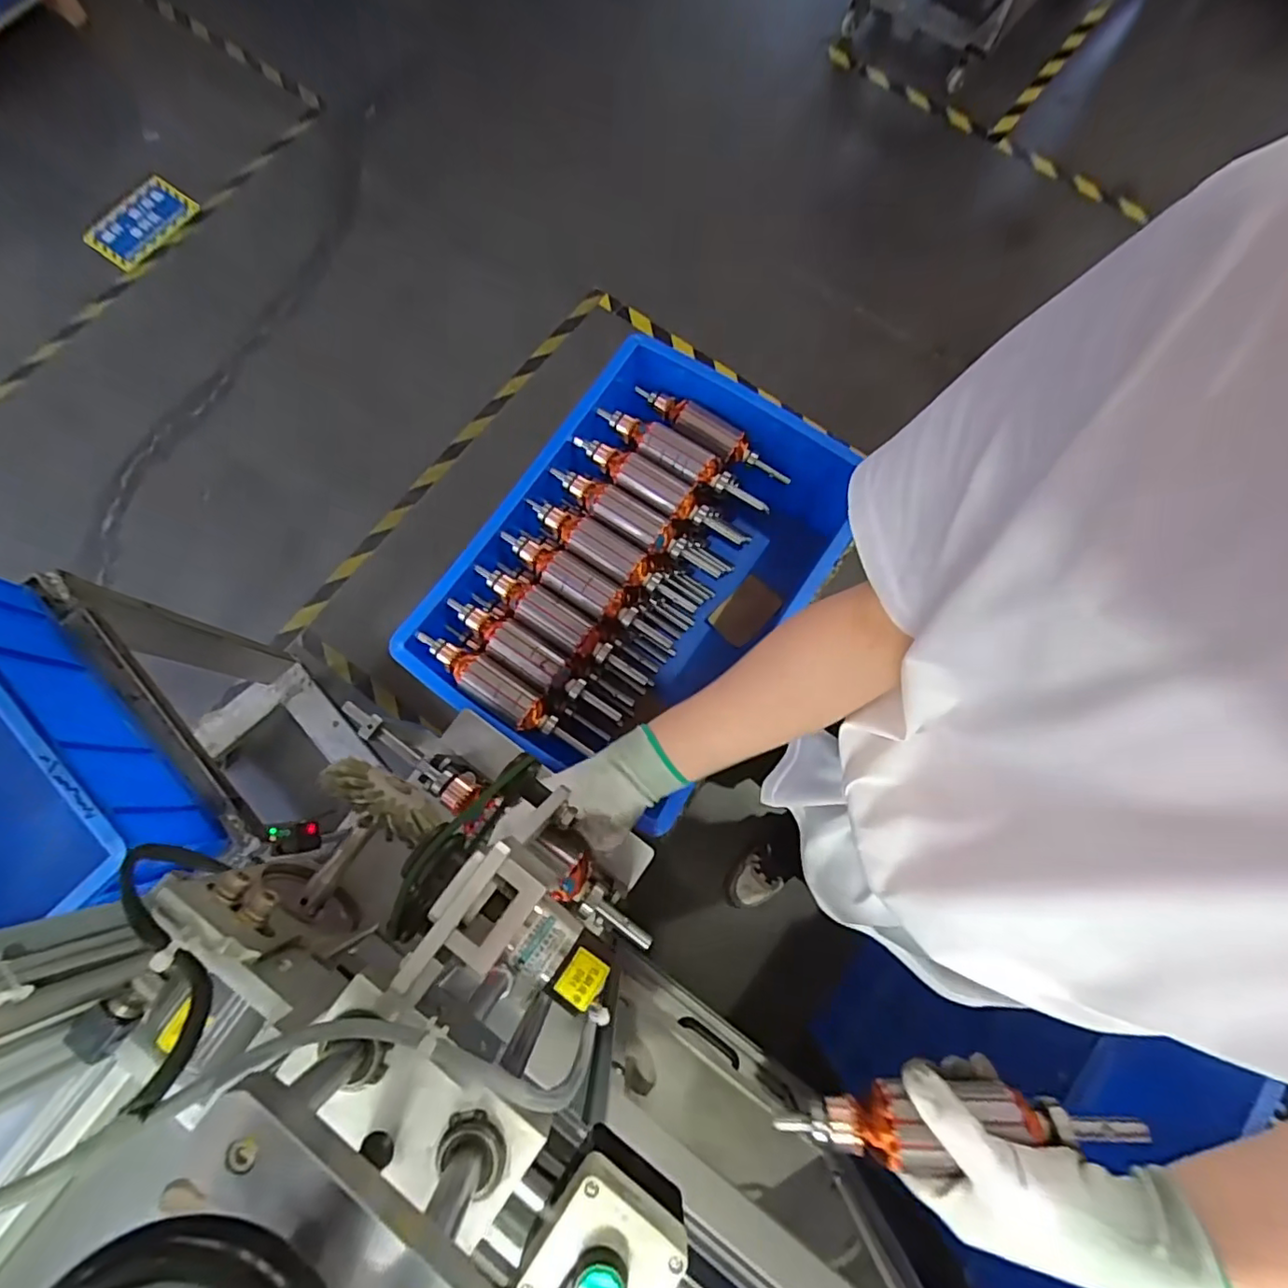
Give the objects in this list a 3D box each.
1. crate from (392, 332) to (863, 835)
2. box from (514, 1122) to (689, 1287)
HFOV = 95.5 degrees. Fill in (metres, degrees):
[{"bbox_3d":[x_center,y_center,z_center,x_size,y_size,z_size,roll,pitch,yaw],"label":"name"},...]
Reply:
[{"bbox_3d":[-0.001,-0.078,0.719,0.352,0.188,0.479,31,78,6],"label":"crate"},{"bbox_3d":[-0.023,0.357,0.350,0.087,0.059,0.074,34,79,7],"label":"box"}]

